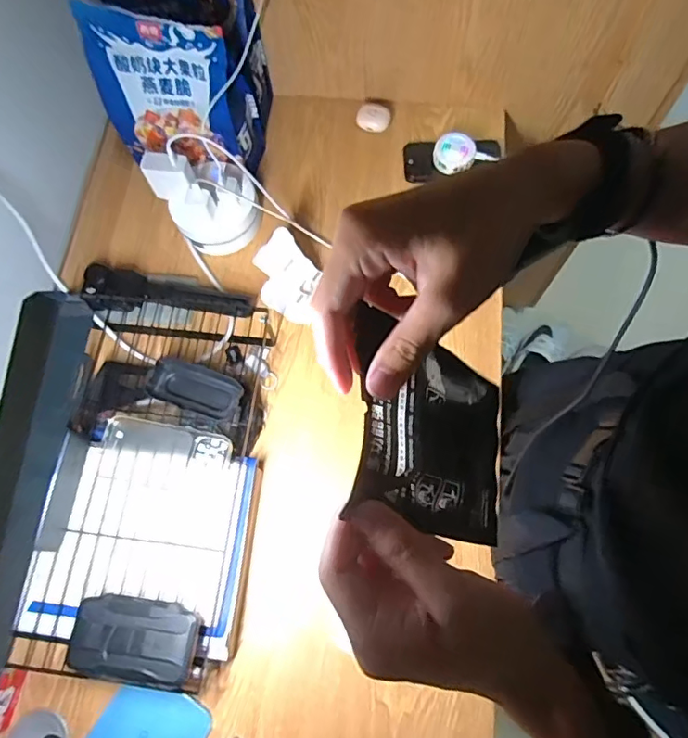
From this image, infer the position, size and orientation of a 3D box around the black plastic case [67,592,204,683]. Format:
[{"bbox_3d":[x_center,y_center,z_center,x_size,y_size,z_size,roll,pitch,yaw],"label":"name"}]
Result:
[{"bbox_3d":[-0.212,0.273,0.541,0.128,0.037,0.074,7,71,5],"label":"black plastic case"}]

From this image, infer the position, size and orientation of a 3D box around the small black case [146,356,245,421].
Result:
[{"bbox_3d":[-0.174,0.022,0.620,0.113,0.018,0.052,18,73,9],"label":"small black case"}]

